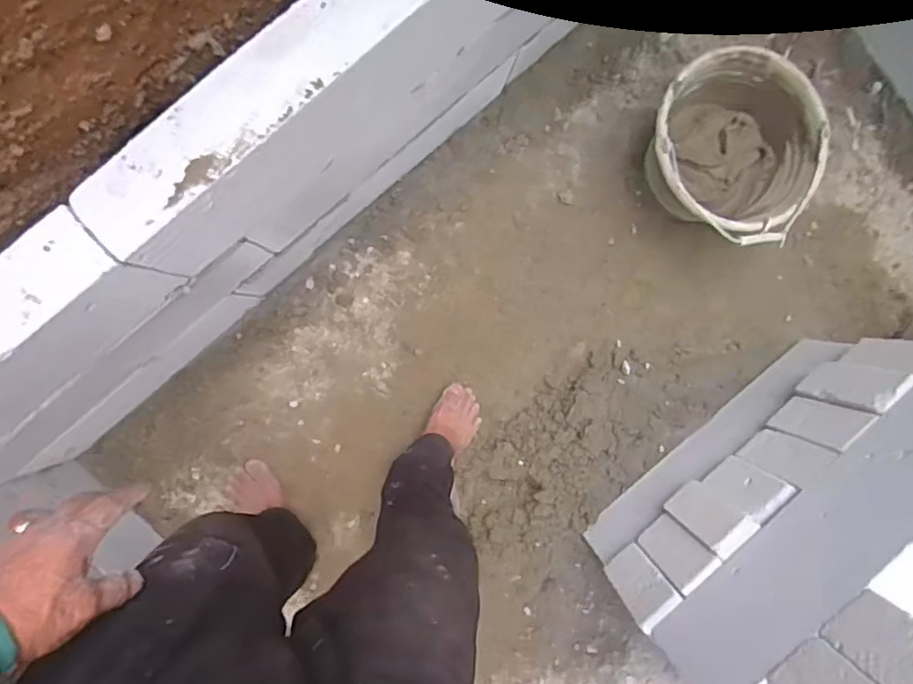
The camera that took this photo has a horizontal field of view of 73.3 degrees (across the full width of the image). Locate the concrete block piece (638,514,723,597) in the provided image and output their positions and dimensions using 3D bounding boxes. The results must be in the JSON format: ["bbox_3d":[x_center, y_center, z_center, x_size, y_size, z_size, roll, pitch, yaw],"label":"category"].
[{"bbox_3d":[0.344,0.330,0.962,0.025,0.182,0.073,39,89,-4],"label":"concrete block piece"}]

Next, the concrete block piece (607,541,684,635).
[{"bbox_3d":[0.277,0.366,0.930,0.020,0.184,0.073,41,89,-4],"label":"concrete block piece"}]

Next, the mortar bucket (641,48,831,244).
[{"bbox_3d":[0.489,-0.350,1.133,0.299,0.239,0.300,0,92,-4],"label":"mortar bucket"}]

